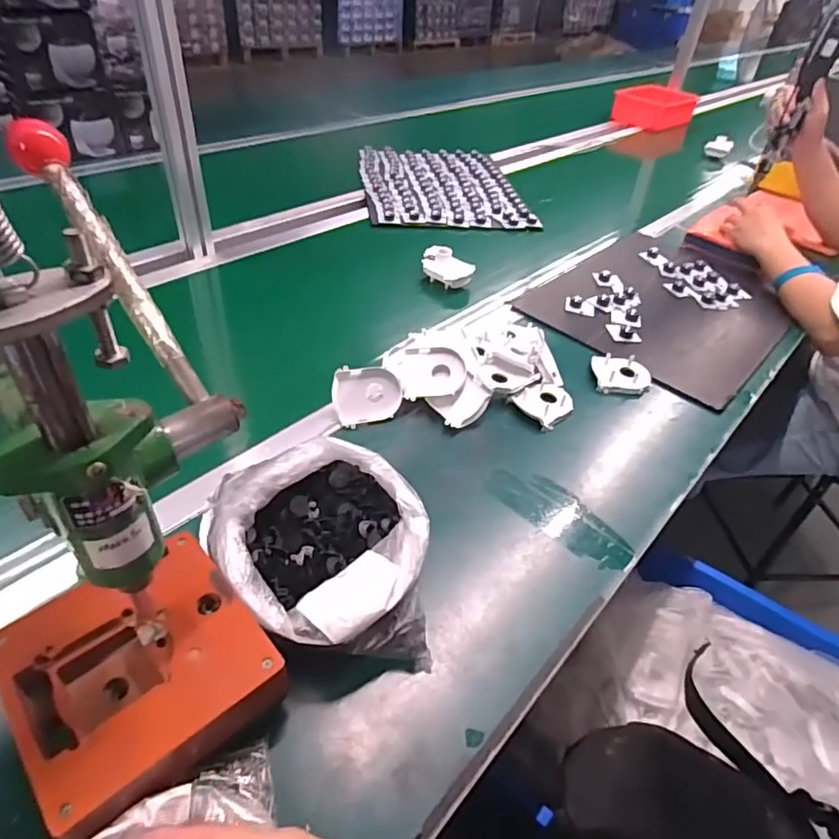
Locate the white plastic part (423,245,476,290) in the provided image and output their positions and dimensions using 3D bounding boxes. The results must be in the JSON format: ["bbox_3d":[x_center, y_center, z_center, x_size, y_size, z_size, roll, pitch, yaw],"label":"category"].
[{"bbox_3d":[0.046,-0.254,0.954,0.087,0.059,0.062,13,43,8],"label":"white plastic part"}]

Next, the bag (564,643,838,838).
[{"bbox_3d":[0.330,0.376,0.599,0.331,0.074,0.251,16,43,10],"label":"bag"}]

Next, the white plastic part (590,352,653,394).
[{"bbox_3d":[0.287,-0.064,0.790,0.080,0.020,0.063,6,42,0],"label":"white plastic part"}]

